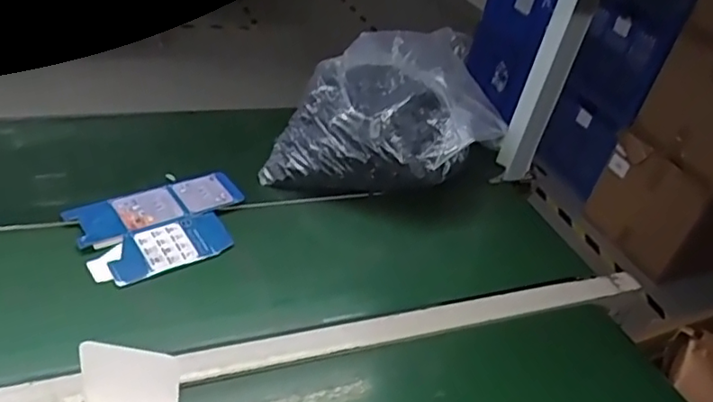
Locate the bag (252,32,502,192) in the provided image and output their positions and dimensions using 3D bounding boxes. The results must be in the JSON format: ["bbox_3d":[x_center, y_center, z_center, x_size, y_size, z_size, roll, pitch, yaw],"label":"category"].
[{"bbox_3d":[0.060,-0.159,1.041,0.384,0.155,0.302,6,37,-1],"label":"bag"}]

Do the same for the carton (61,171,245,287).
[{"bbox_3d":[-0.261,0.031,0.844,0.228,0.010,0.151,-19,54,-32],"label":"carton"}]

